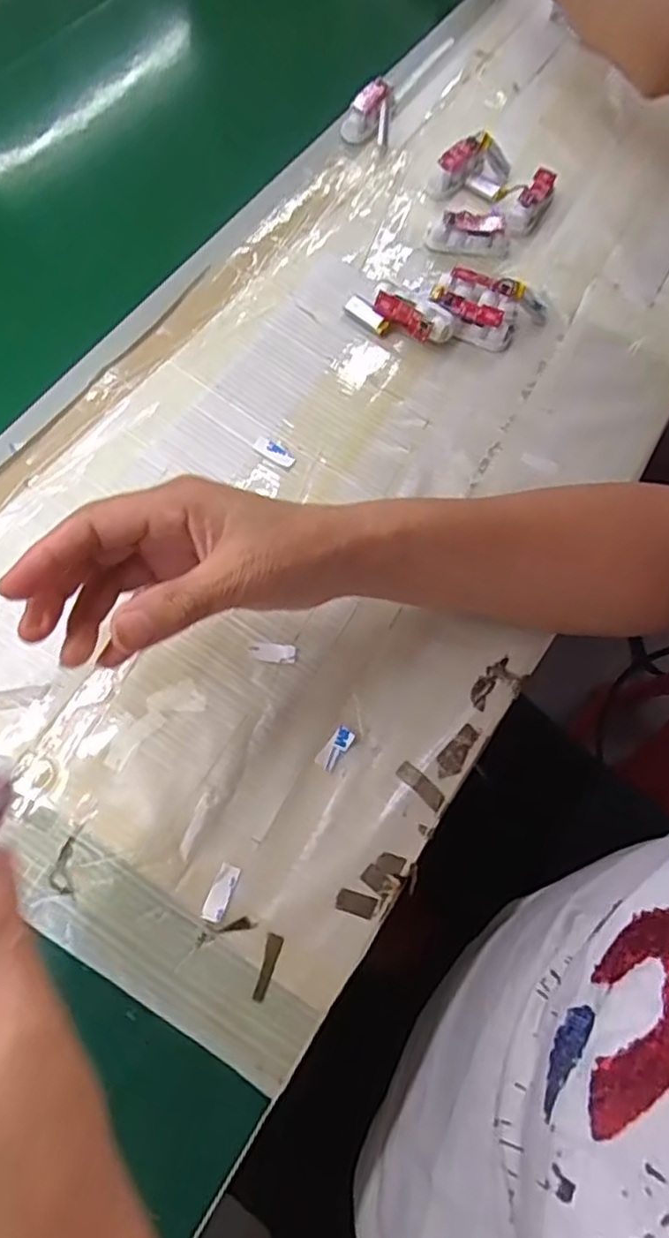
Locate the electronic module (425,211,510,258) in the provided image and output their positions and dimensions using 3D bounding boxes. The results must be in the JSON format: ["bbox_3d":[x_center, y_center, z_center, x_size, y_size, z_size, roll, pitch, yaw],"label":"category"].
[{"bbox_3d":[0.098,-0.280,0.495,0.061,0.023,0.020,6,68,-3],"label":"electronic module"}]

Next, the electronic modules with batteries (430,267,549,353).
[{"bbox_3d":[0.106,-0.213,0.470,0.074,0.028,0.042,20,68,3],"label":"electronic modules with batteries"}]

